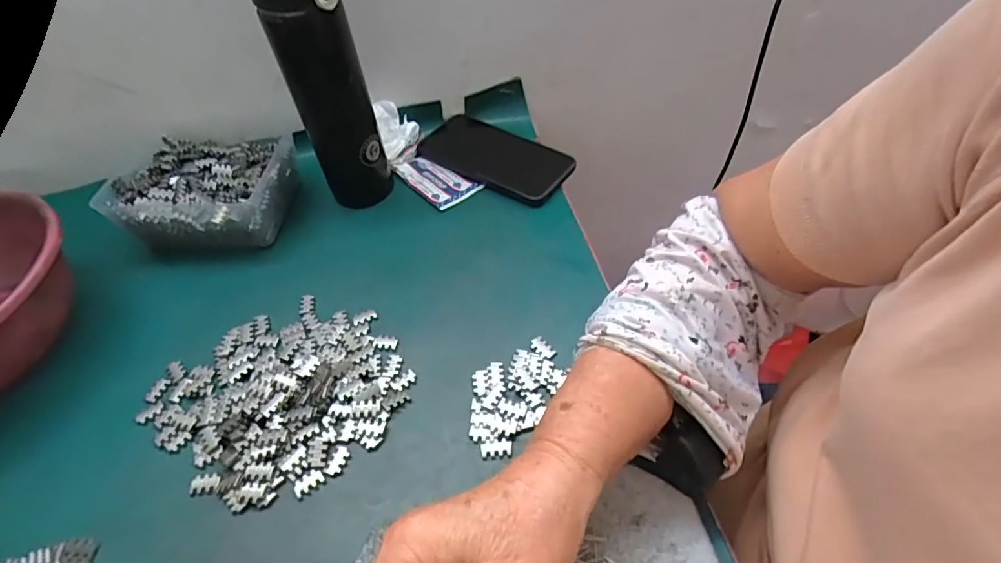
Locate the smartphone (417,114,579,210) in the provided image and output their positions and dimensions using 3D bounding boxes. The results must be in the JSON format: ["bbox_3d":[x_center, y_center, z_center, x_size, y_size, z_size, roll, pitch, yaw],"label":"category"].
[{"bbox_3d":[-0.006,-0.135,0.534,0.165,0.012,0.084,28,61,24],"label":"smartphone"}]

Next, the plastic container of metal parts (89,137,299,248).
[{"bbox_3d":[-0.286,-0.090,0.507,0.150,0.066,0.123,-4,49,6],"label":"plastic container of metal parts"}]

